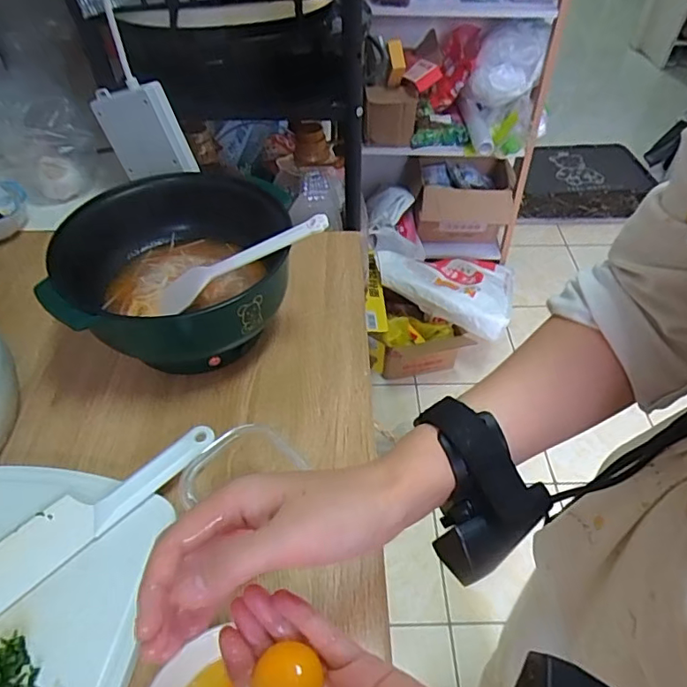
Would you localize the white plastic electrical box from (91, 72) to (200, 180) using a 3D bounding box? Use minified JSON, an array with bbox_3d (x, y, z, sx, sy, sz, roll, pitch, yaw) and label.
[{"bbox_3d":[-0.260,-0.271,0.689,0.100,0.116,0.033,-7,33,23],"label":"white plastic electrical box"}]

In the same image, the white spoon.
[{"bbox_3d":[-0.103,-0.076,0.516,0.192,0.016,0.053,-23,46,16],"label":"white spoon"}]

